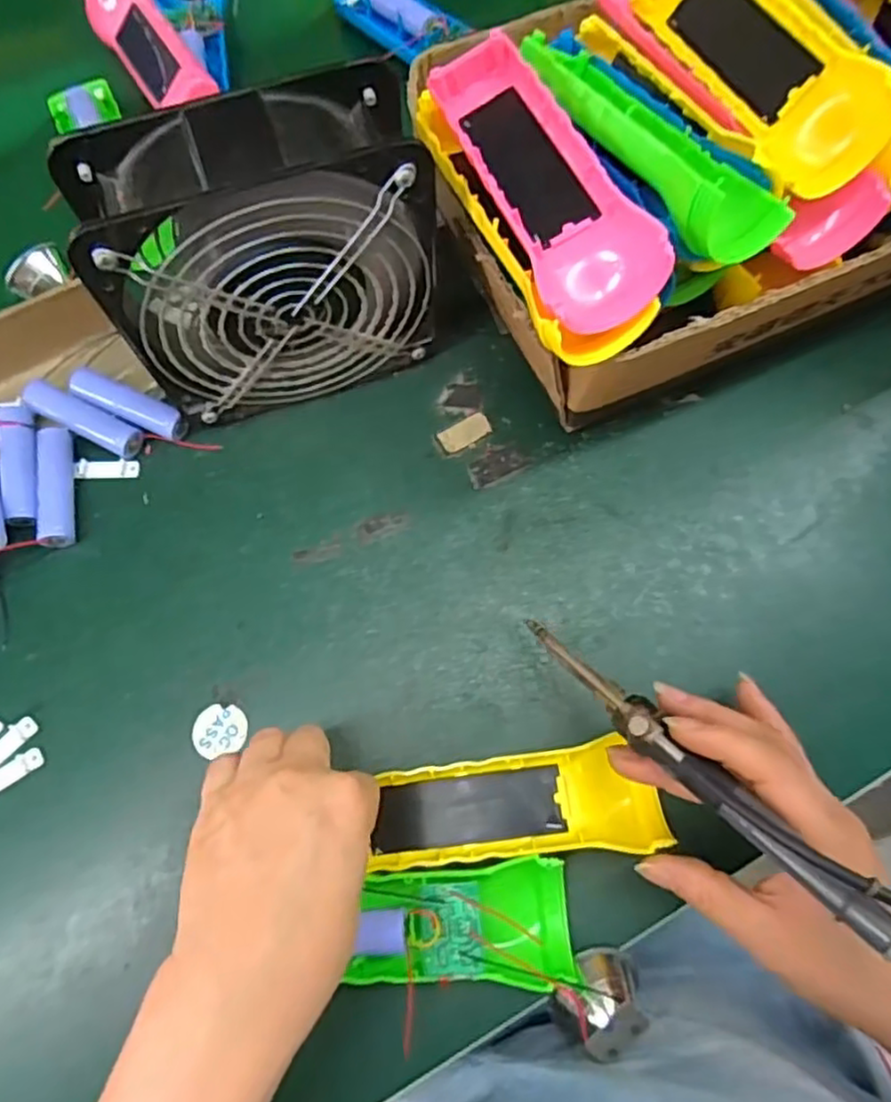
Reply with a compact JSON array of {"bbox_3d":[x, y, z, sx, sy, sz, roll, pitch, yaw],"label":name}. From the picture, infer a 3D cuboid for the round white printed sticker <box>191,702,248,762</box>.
[{"bbox_3d":[-0.115,0.090,0.348,0.027,0.004,0.023,-24,78,-12],"label":"round white printed sticker"}]

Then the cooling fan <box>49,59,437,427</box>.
[{"bbox_3d":[-0.080,-0.137,0.336,0.152,0.149,0.064,-19,74,-4],"label":"cooling fan"}]

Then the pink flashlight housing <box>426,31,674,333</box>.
[{"bbox_3d":[0.037,-0.164,0.296,0.049,0.028,0.158,-23,73,-6],"label":"pink flashlight housing"}]

